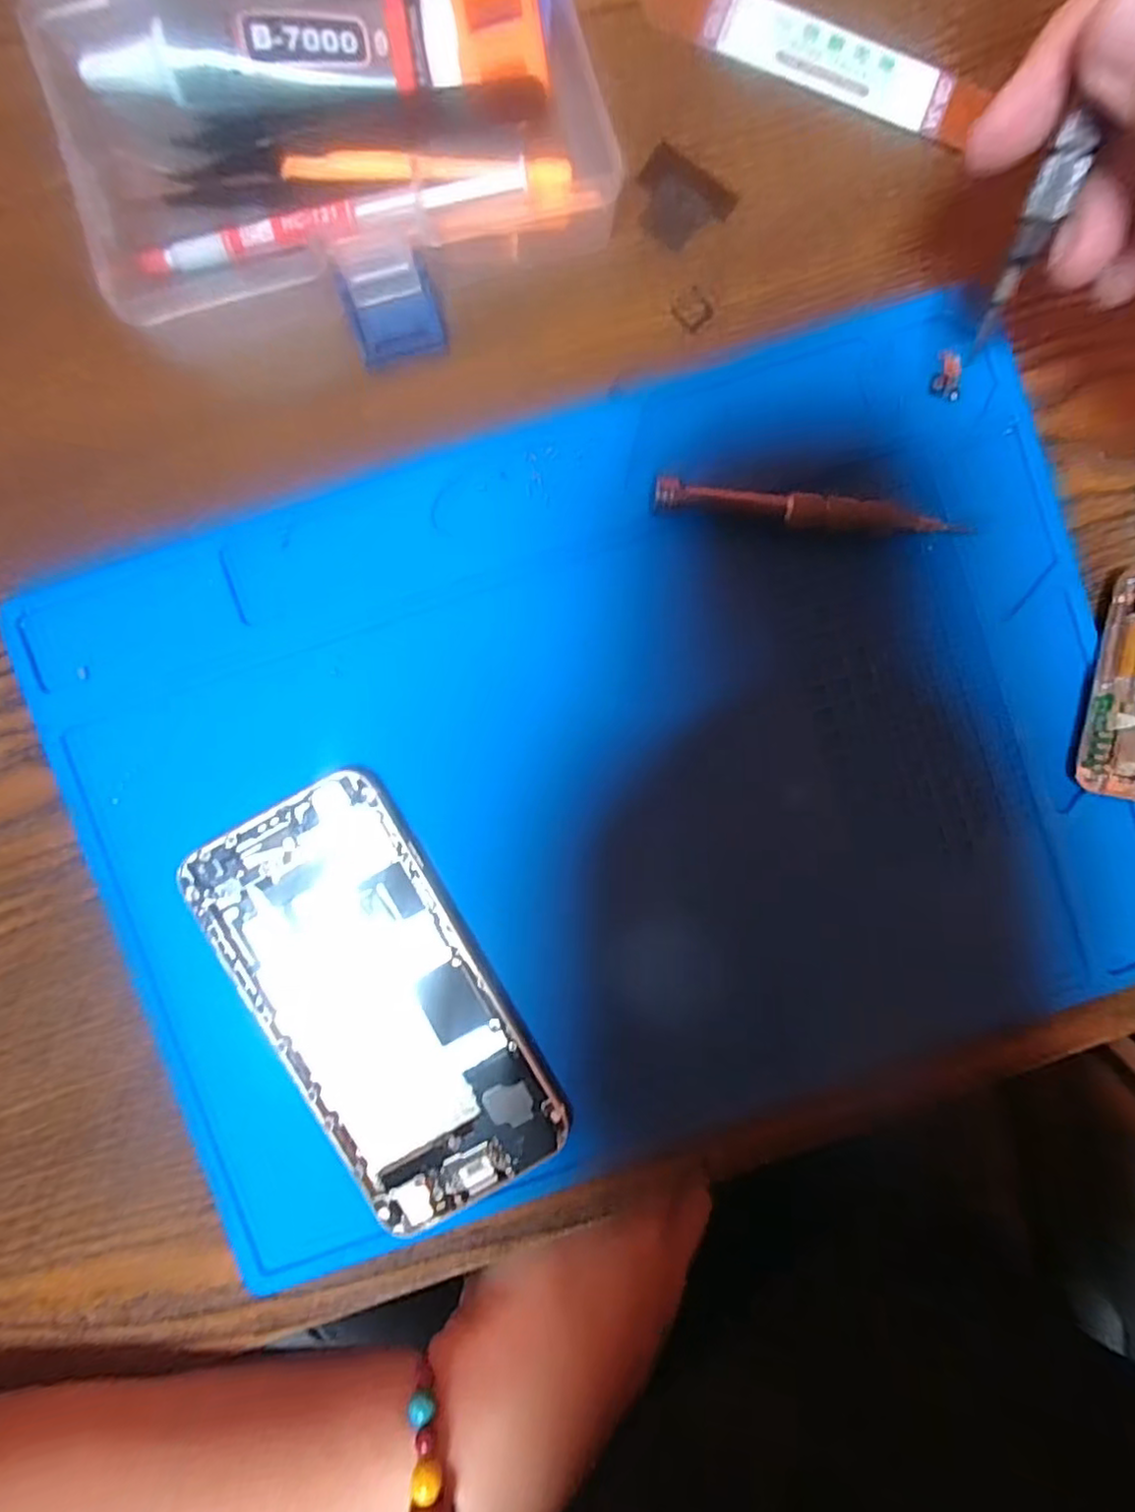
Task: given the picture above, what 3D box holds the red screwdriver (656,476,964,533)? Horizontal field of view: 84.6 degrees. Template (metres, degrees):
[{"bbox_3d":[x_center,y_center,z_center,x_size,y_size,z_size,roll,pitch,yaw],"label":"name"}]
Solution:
[{"bbox_3d":[0.074,-0.074,0.190,0.096,0.011,0.009,3,91,-2],"label":"red screwdriver"}]

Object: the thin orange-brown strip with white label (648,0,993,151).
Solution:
[{"bbox_3d":[0.077,-0.218,0.192,0.106,0.004,0.022,21,91,-3],"label":"thin orange-brown strip with white label"}]

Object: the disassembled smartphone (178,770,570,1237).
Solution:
[{"bbox_3d":[-0.058,0.076,0.193,0.066,0.012,0.135,-29,92,-1],"label":"disassembled smartphone"}]

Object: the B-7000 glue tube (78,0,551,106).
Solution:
[{"bbox_3d":[-0.069,-0.203,0.179,0.124,0.019,0.032,-4,92,-2],"label":"B-7000 glue tube"}]

